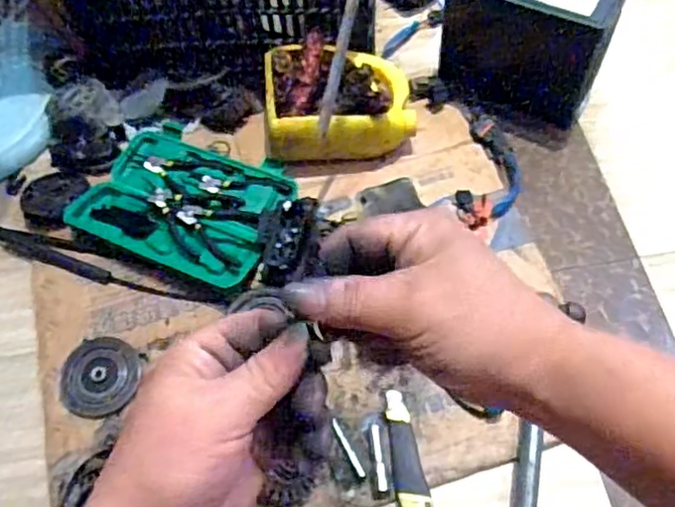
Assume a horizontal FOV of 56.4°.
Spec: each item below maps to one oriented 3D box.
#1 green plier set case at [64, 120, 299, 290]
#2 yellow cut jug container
[{"bbox_3d":[-0.225,-0.076,0.949,0.303,0.034,0.220,22,62,16],"label":"green plier set case"},{"bbox_3d":[0.004,-0.229,0.958,0.221,0.112,0.187,-2,61,3],"label":"yellow cut jug container"}]

